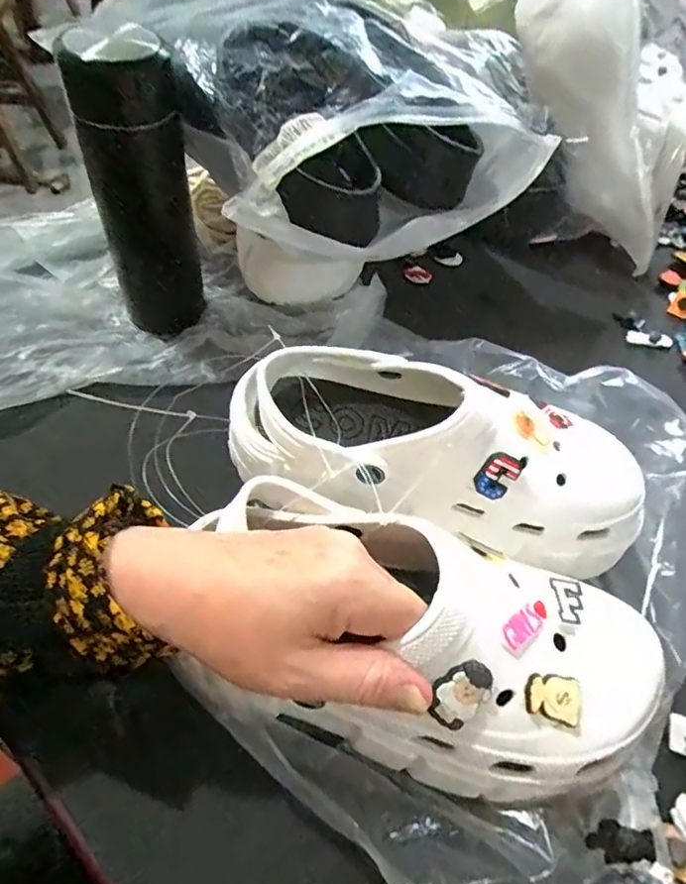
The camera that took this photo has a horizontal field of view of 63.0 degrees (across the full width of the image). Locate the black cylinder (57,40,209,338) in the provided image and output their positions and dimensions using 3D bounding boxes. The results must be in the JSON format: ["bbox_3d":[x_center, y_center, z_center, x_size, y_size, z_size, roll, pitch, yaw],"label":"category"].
[{"bbox_3d":[-0.136,-0.163,0.391,0.064,0.186,0.053,-15,57,-16],"label":"black cylinder"}]

